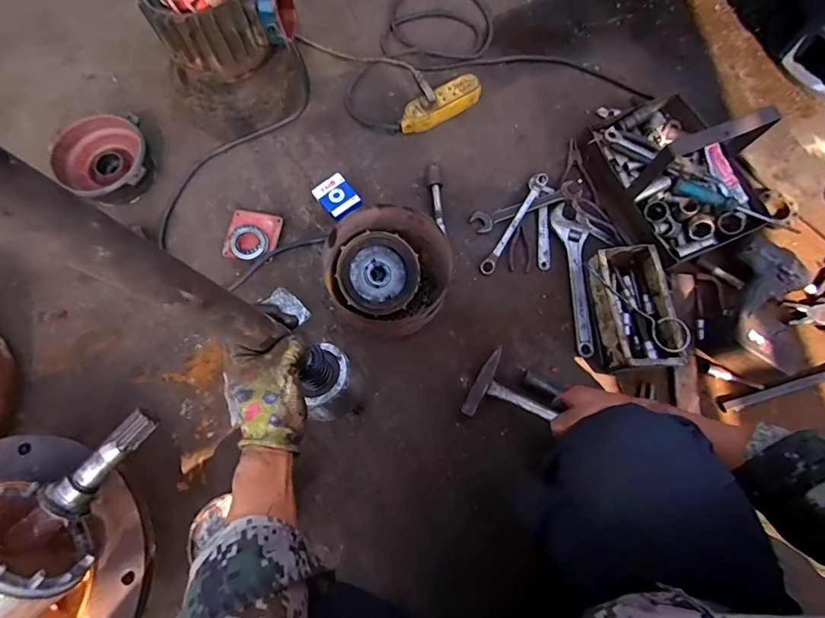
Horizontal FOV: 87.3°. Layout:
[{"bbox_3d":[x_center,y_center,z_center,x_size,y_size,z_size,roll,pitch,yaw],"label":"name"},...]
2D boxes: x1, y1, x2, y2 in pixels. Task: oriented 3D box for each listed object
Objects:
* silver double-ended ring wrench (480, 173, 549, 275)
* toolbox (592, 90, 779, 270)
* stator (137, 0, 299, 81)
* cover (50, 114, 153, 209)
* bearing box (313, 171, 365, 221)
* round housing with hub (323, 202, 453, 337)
[{"bbox_3d":[0.198,-0.164,0.830,0.026,0.035,0.228,32,76,9],"label":"silver double-ended ring wrench"},{"bbox_3d":[0.505,-0.271,0.769,0.253,0.185,0.314,-24,74,-4],"label":"toolbox"},{"bbox_3d":[-0.341,-0.535,0.783,0.242,0.130,0.155,-17,72,-8],"label":"stator"},{"bbox_3d":[-0.589,-0.281,0.845,0.177,0.075,0.171,-33,75,-8],"label":"cover"},{"bbox_3d":[-0.145,-0.217,0.849,0.068,0.027,0.084,-36,77,-10],"label":"bearing box"},{"bbox_3d":[-0.038,-0.059,0.757,0.202,0.103,0.211,0,73,0],"label":"round housing with hub"}]

